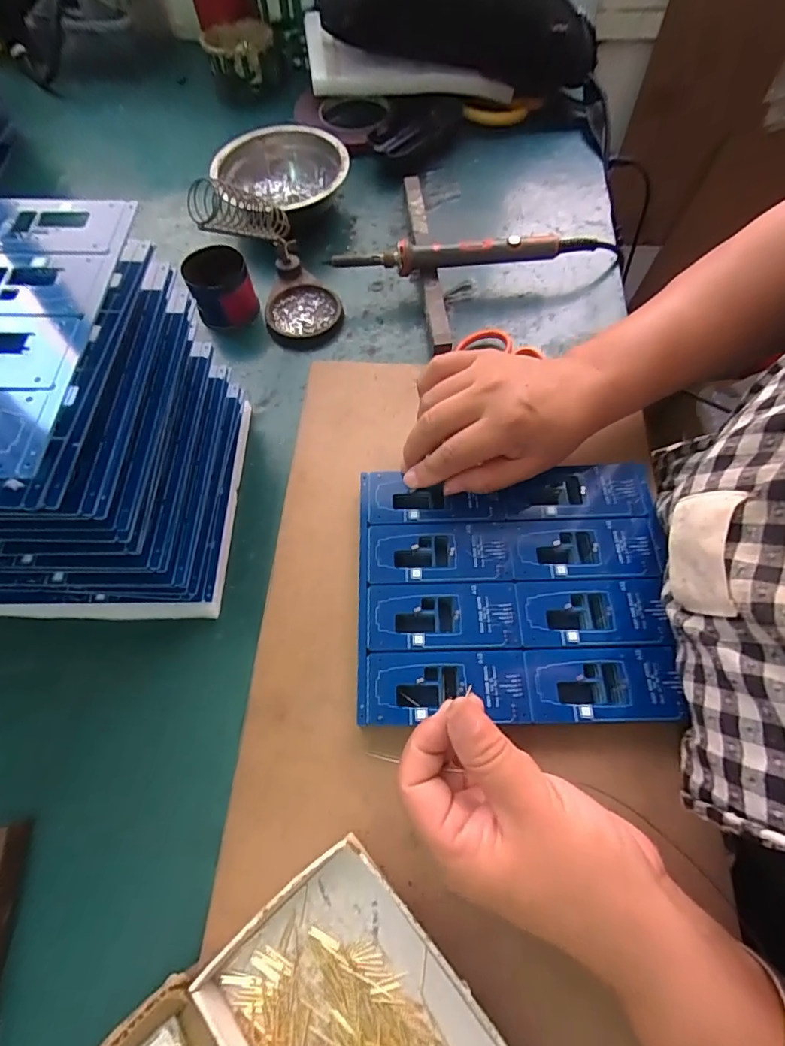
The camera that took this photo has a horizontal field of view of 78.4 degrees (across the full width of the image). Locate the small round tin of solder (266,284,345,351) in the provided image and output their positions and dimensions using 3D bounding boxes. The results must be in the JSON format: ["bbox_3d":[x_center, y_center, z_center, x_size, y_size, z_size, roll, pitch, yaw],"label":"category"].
[{"bbox_3d":[-0.078,-0.181,0.423,0.064,0.009,0.066,4,65,4],"label":"small round tin of solder"}]

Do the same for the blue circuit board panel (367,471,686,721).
[{"bbox_3d":[0.074,0.040,0.301,0.184,0.014,0.156,-2,65,2],"label":"blue circuit board panel"}]

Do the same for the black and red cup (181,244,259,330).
[{"bbox_3d":[-0.146,-0.202,0.411,0.050,0.044,0.047,-1,64,2],"label":"black and red cup"}]

